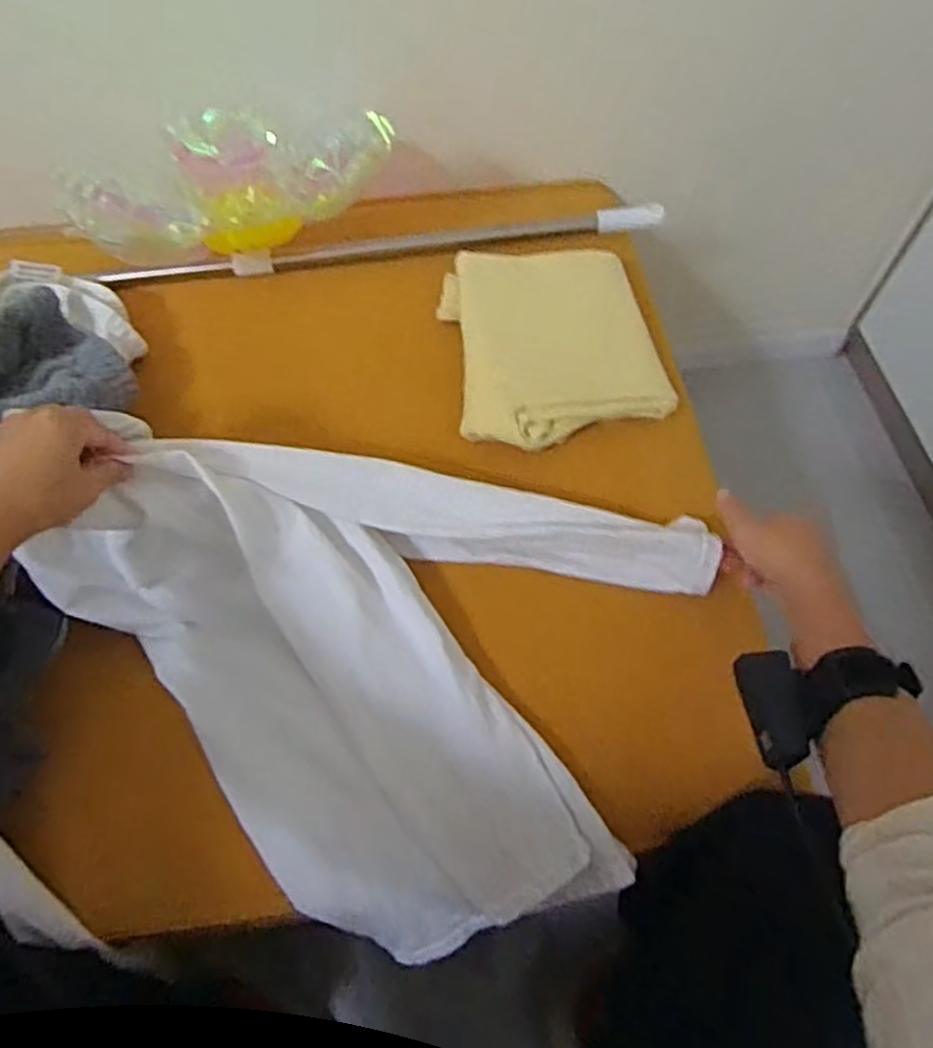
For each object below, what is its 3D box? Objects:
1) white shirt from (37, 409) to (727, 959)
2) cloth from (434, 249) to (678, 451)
[{"bbox_3d":[-0.074,0.104,0.557,0.445,0.183,0.339,13,62,6],"label":"white shirt"},{"bbox_3d":[0.083,-0.176,0.725,0.194,0.034,0.224,-9,62,-6],"label":"cloth"}]

